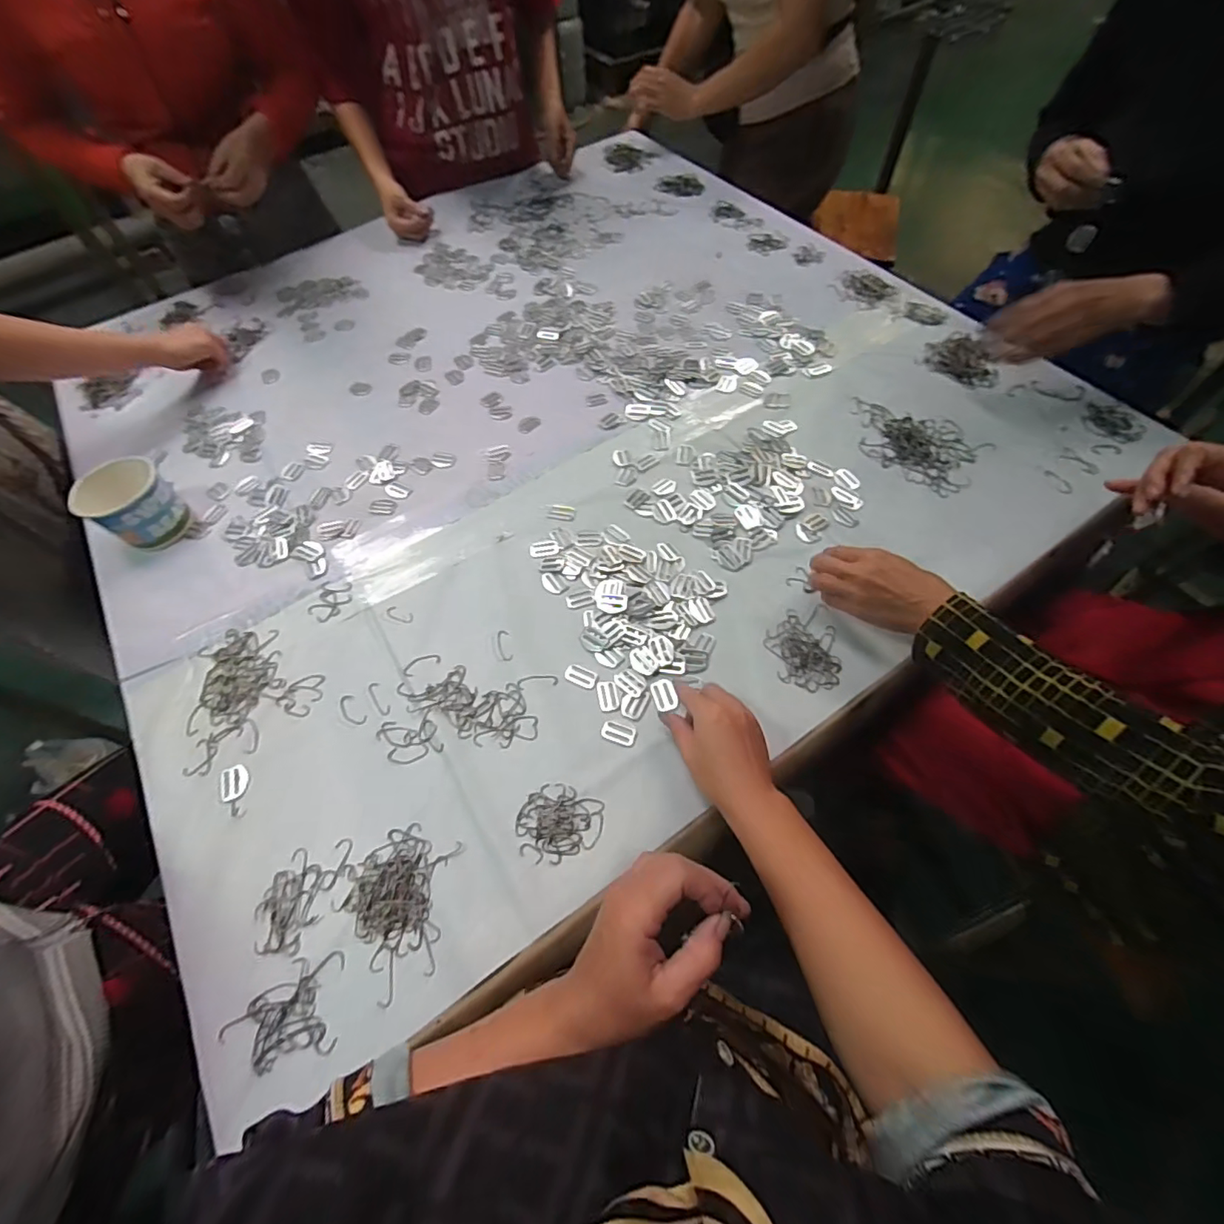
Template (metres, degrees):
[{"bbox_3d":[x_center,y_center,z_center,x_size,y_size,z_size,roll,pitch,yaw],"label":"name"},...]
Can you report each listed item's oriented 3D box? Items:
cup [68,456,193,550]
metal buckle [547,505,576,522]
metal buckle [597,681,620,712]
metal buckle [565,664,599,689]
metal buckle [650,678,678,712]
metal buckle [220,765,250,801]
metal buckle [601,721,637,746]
[{"bbox_3d":[-0.572,-0.126,0.658,0.082,0.076,0.089,24,64,17],"label":"cup"},{"bbox_3d":[-0.061,-0.122,0.671,0.034,0.004,0.023,6,60,8],"label":"metal buckle"},{"bbox_3d":[-0.004,0.084,0.546,0.019,0.004,0.031,-11,59,-2],"label":"metal buckle"},{"bbox_3d":[-0.032,0.066,0.561,0.033,0.004,0.020,21,63,15],"label":"metal buckle"},{"bbox_3d":[0.052,0.082,0.542,0.022,0.004,0.032,-12,59,-3],"label":"metal buckle"},{"bbox_3d":[-0.362,0.163,0.521,0.025,0.004,0.033,-24,61,-10],"label":"metal buckle"},{"bbox_3d":[0.007,0.118,0.529,0.033,0.004,0.019,16,62,13],"label":"metal buckle"}]

